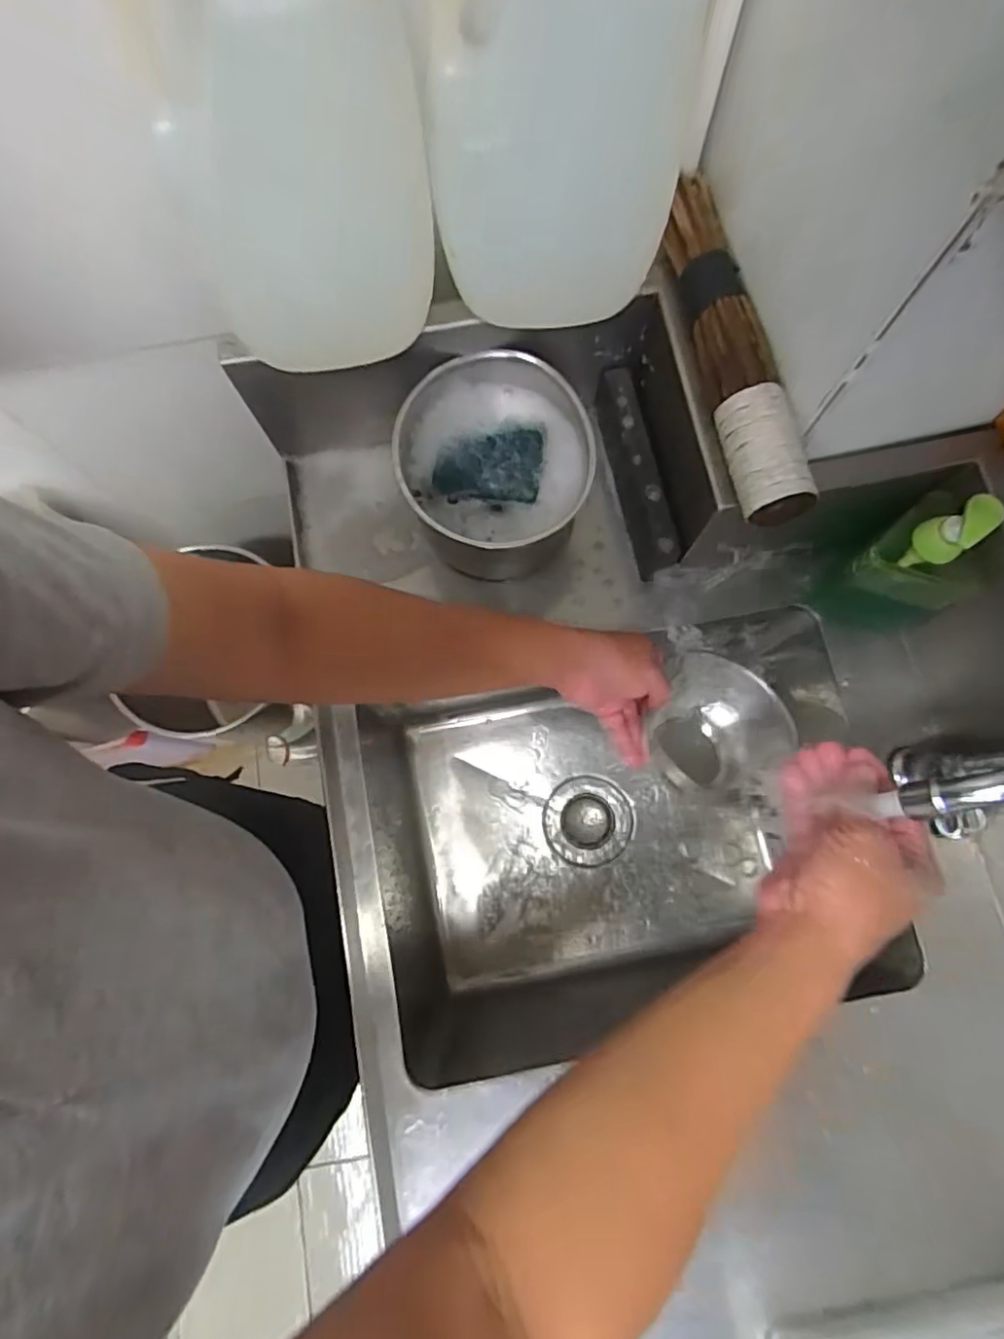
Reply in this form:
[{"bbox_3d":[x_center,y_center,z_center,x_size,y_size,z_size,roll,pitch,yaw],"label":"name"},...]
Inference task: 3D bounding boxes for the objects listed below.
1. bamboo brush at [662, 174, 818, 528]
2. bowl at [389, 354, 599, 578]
[{"bbox_3d":[0.175,-0.251,0.479,0.045,0.049,0.289,-11,77,-1],"label":"bamboo brush"},{"bbox_3d":[-0.005,-0.180,0.588,0.165,0.120,0.175,0,77,1],"label":"bowl"}]

